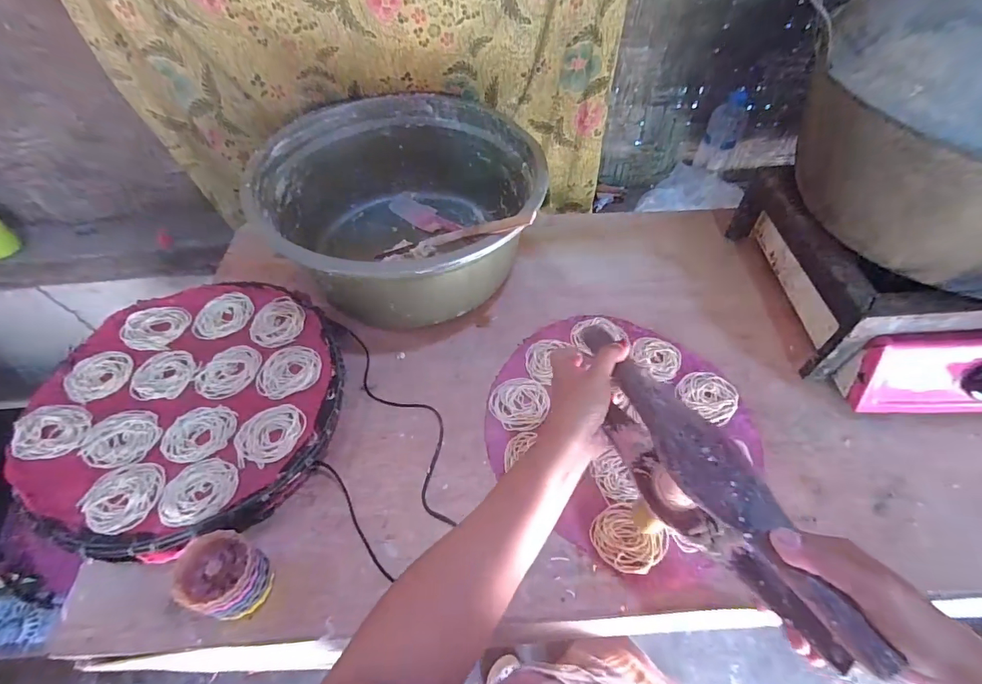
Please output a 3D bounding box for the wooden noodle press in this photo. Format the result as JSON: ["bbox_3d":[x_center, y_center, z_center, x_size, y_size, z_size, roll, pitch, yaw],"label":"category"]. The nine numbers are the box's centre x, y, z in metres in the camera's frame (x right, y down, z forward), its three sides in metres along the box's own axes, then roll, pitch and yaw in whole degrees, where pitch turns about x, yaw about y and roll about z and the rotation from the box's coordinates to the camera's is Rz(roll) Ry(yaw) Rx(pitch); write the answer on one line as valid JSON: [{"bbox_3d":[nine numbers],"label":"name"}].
[{"bbox_3d":[0.170,0.113,0.374,0.052,0.078,0.303,-25,59,-17],"label":"wooden noodle press"}]

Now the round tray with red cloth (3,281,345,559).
[{"bbox_3d":[-0.368,0.073,0.551,0.349,0.054,0.347,0,53,0],"label":"round tray with red cloth"}]

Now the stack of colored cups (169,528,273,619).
[{"bbox_3d":[-0.248,0.225,0.420,0.064,0.086,0.060,22,56,15],"label":"stack of colored cups"}]

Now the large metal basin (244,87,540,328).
[{"bbox_3d":[-0.130,-0.209,0.690,0.377,0.173,0.377,0,53,0],"label":"large metal basin"}]

